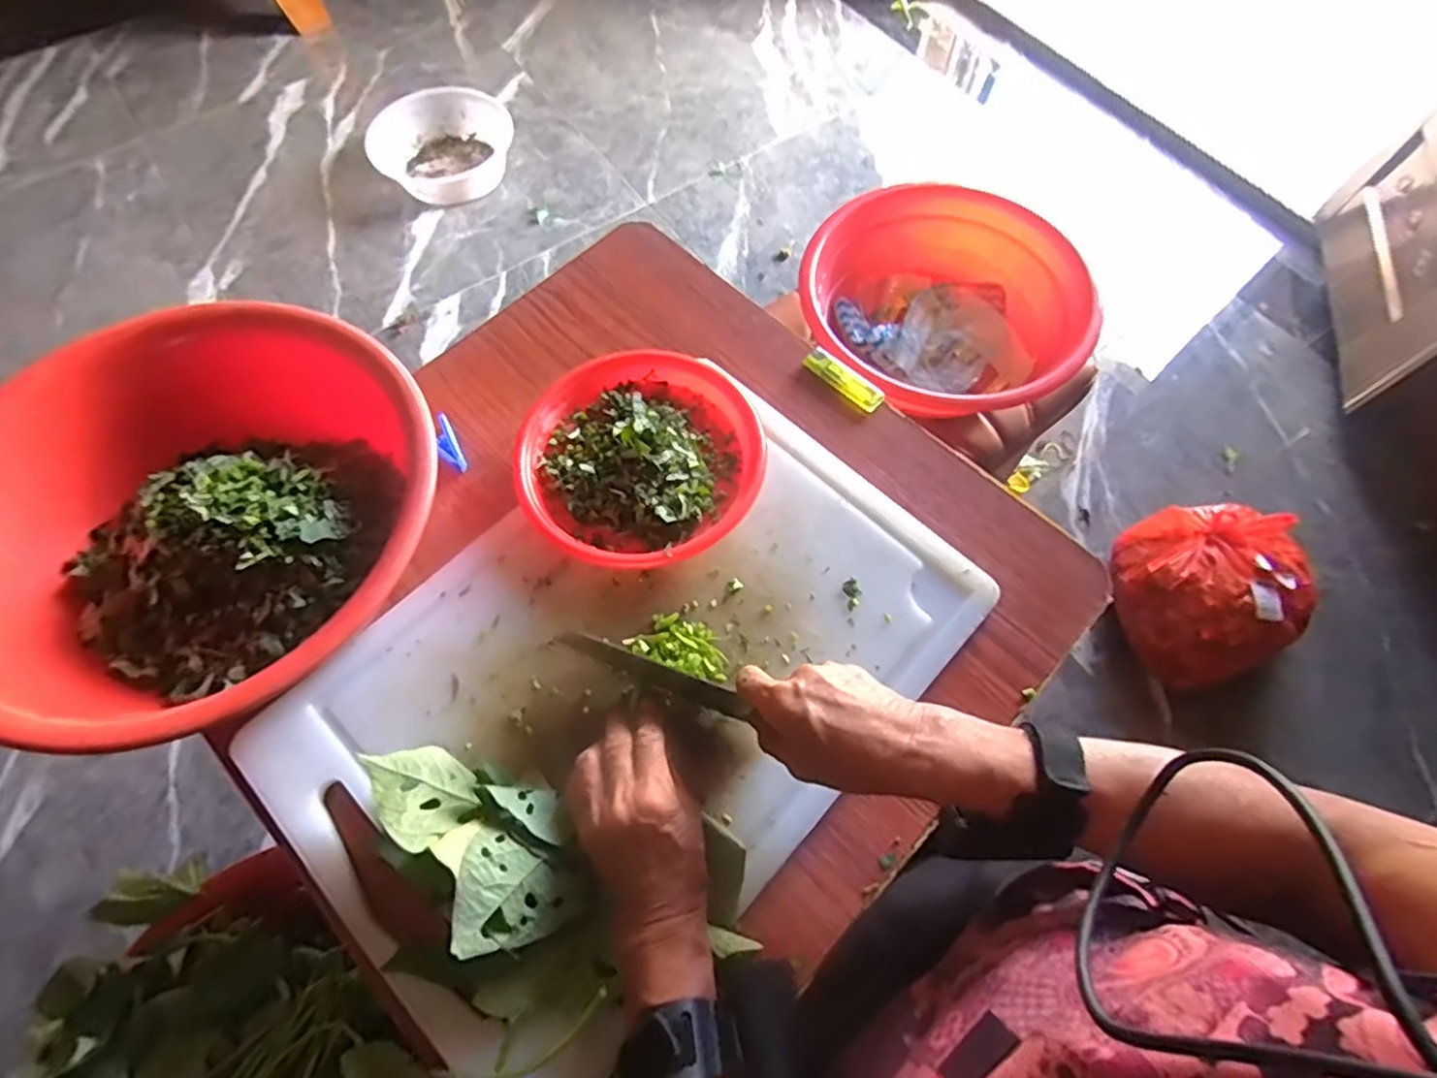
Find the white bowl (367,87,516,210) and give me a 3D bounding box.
[{"bbox_3d":[-0.605,-0.846,1.413,0.271,0.101,0.245,27,66,10],"label":"white bowl"}]

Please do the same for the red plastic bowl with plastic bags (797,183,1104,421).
[{"bbox_3d":[0.258,-0.259,0.790,0.307,0.126,0.338,42,72,16],"label":"red plastic bowl with plastic bags"}]

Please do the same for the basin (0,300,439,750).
[{"bbox_3d":[-0.366,-0.018,0.486,0.316,0.093,0.315,1,64,-2],"label":"basin"}]

